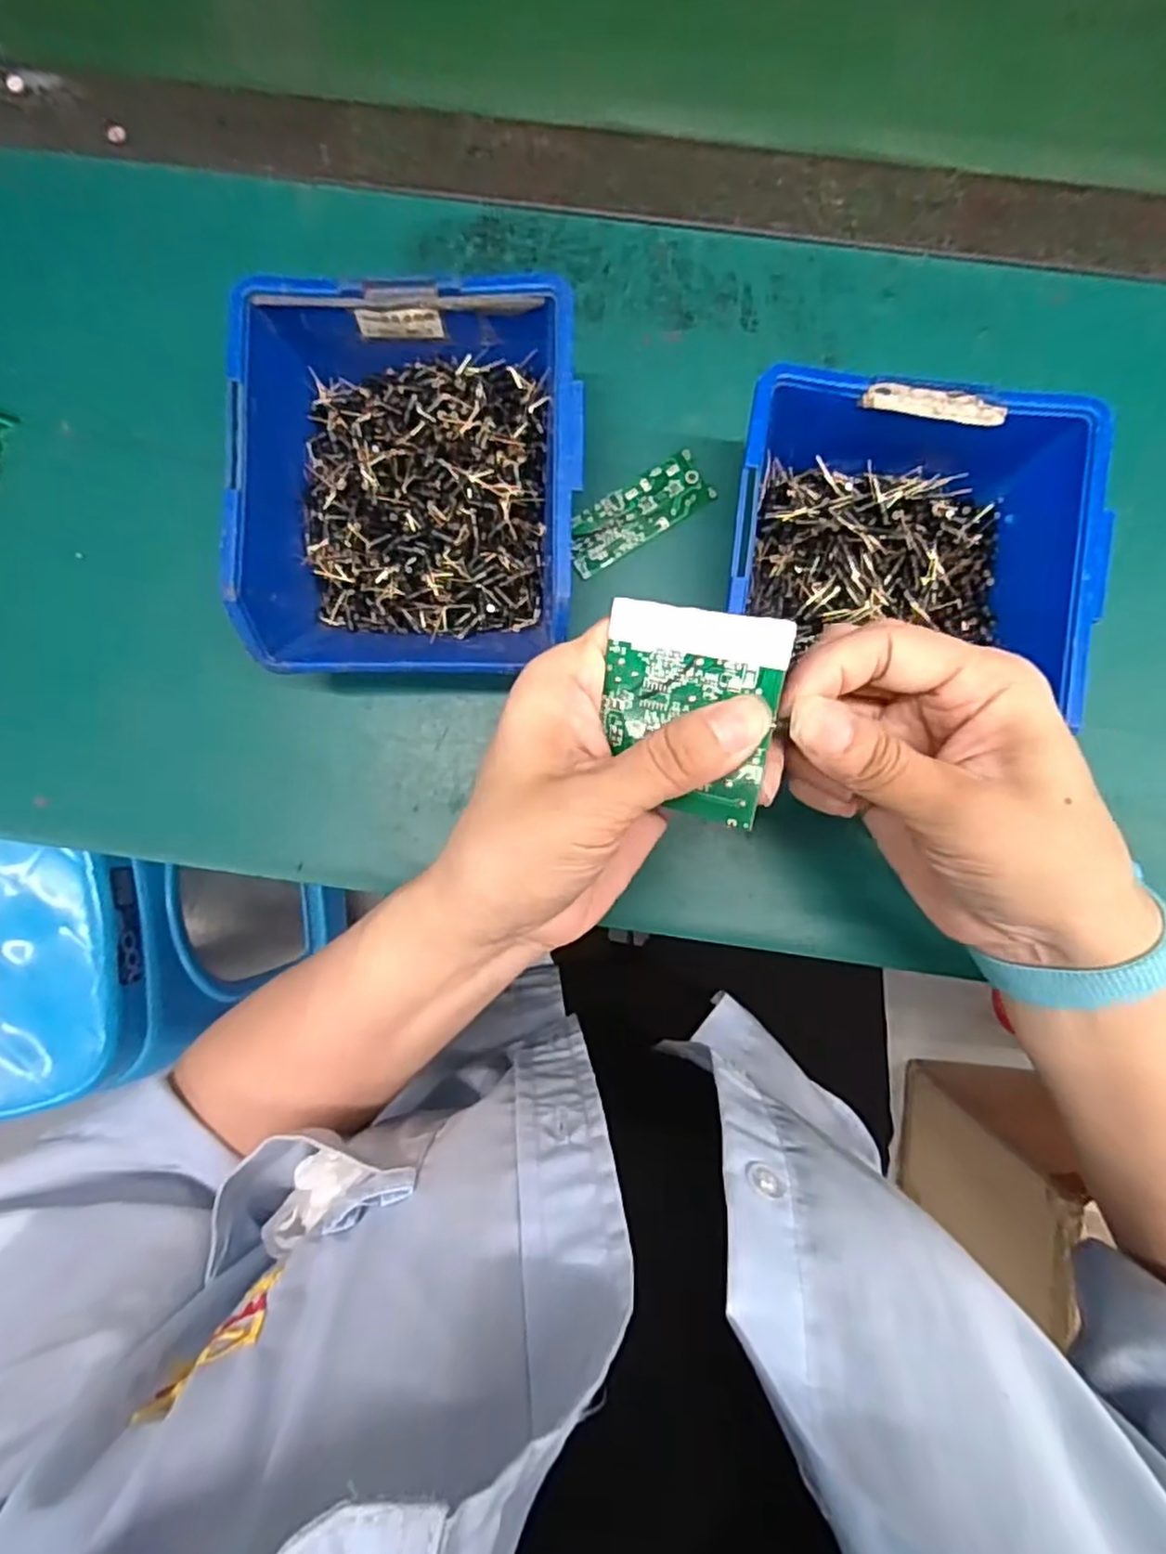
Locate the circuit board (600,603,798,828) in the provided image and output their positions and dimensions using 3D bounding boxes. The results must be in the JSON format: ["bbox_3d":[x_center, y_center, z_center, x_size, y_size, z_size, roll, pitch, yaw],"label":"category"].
[{"bbox_3d":[0.029,-0.018,0.199,0.050,0.004,0.056,15,103,24],"label":"circuit board"}]

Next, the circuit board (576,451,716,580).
[{"bbox_3d":[0.023,-0.112,0.300,0.066,0.004,0.026,-32,87,0],"label":"circuit board"}]

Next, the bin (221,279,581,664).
[{"bbox_3d":[-0.061,-0.105,0.273,0.118,0.065,0.129,0,88,2],"label":"bin"}]

